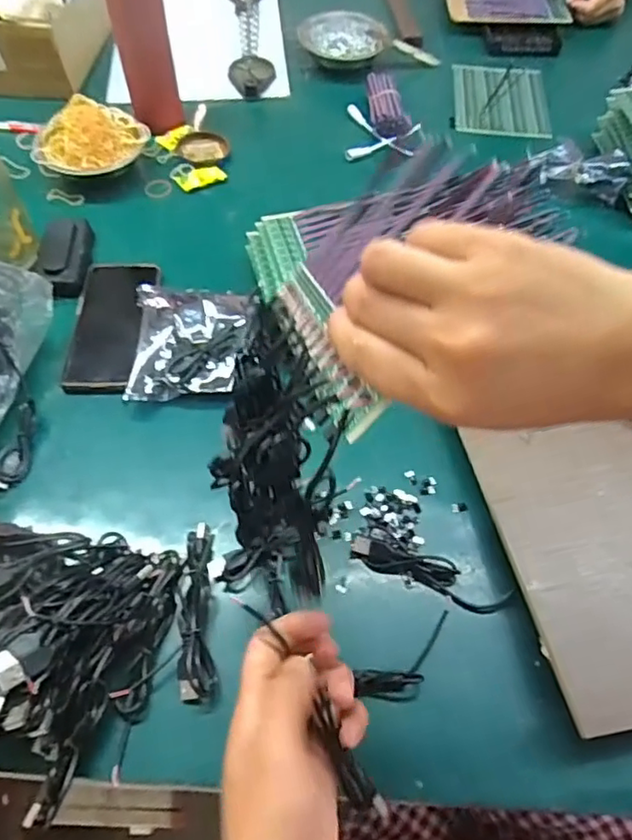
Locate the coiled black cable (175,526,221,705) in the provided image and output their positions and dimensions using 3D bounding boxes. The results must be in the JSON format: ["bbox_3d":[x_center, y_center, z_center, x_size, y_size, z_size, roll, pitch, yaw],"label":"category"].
[{"bbox_3d":[-0.087,0.137,0.432,0.028,0.025,0.122,-5,57,-4],"label":"coiled black cable"}]

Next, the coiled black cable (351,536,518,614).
[{"bbox_3d":[0.087,0.118,0.459,0.125,0.010,0.028,21,59,13],"label":"coiled black cable"}]

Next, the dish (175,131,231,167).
[{"bbox_3d":[-0.145,-0.343,0.758,0.065,0.014,0.058,22,59,13],"label":"dish"}]

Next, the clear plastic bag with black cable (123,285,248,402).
[{"bbox_3d":[-0.120,-0.079,0.568,0.103,0.027,0.132,-2,57,-2],"label":"clear plastic bag with black cable"}]

